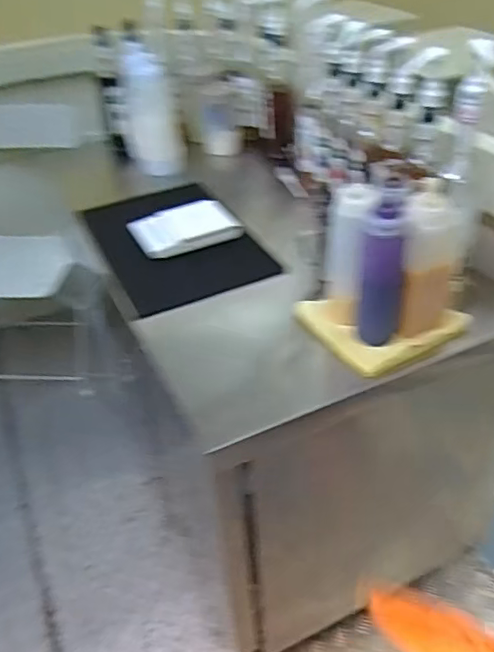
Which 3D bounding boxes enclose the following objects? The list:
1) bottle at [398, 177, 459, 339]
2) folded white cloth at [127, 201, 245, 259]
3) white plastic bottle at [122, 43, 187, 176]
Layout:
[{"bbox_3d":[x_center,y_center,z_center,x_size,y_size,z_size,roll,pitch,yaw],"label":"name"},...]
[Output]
[{"bbox_3d":[0.267,-0.090,0.881,0.061,0.222,0.075,23,46,31],"label":"bottle"},{"bbox_3d":[-0.129,-0.207,1.233,0.212,0.025,0.166,-17,40,-16],"label":"folded white cloth"},{"bbox_3d":[-0.242,-0.537,1.512,0.139,0.271,0.132,-8,38,-5],"label":"white plastic bottle"}]

